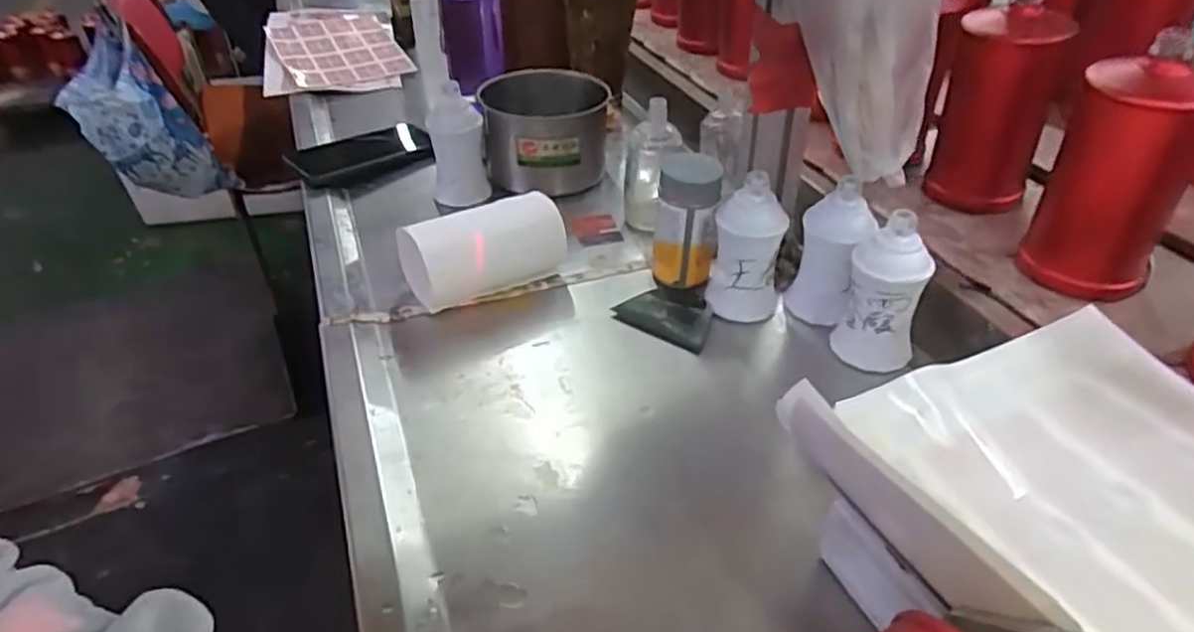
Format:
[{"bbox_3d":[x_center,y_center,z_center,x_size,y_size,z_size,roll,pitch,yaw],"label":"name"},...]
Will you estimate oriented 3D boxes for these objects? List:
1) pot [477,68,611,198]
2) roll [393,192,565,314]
[{"bbox_3d":[-0.055,-0.197,0.801,0.128,0.094,0.130,0,35,0],"label":"pot"},{"bbox_3d":[-0.098,-0.054,0.644,0.144,0.065,0.061,-18,39,-23],"label":"roll"}]

